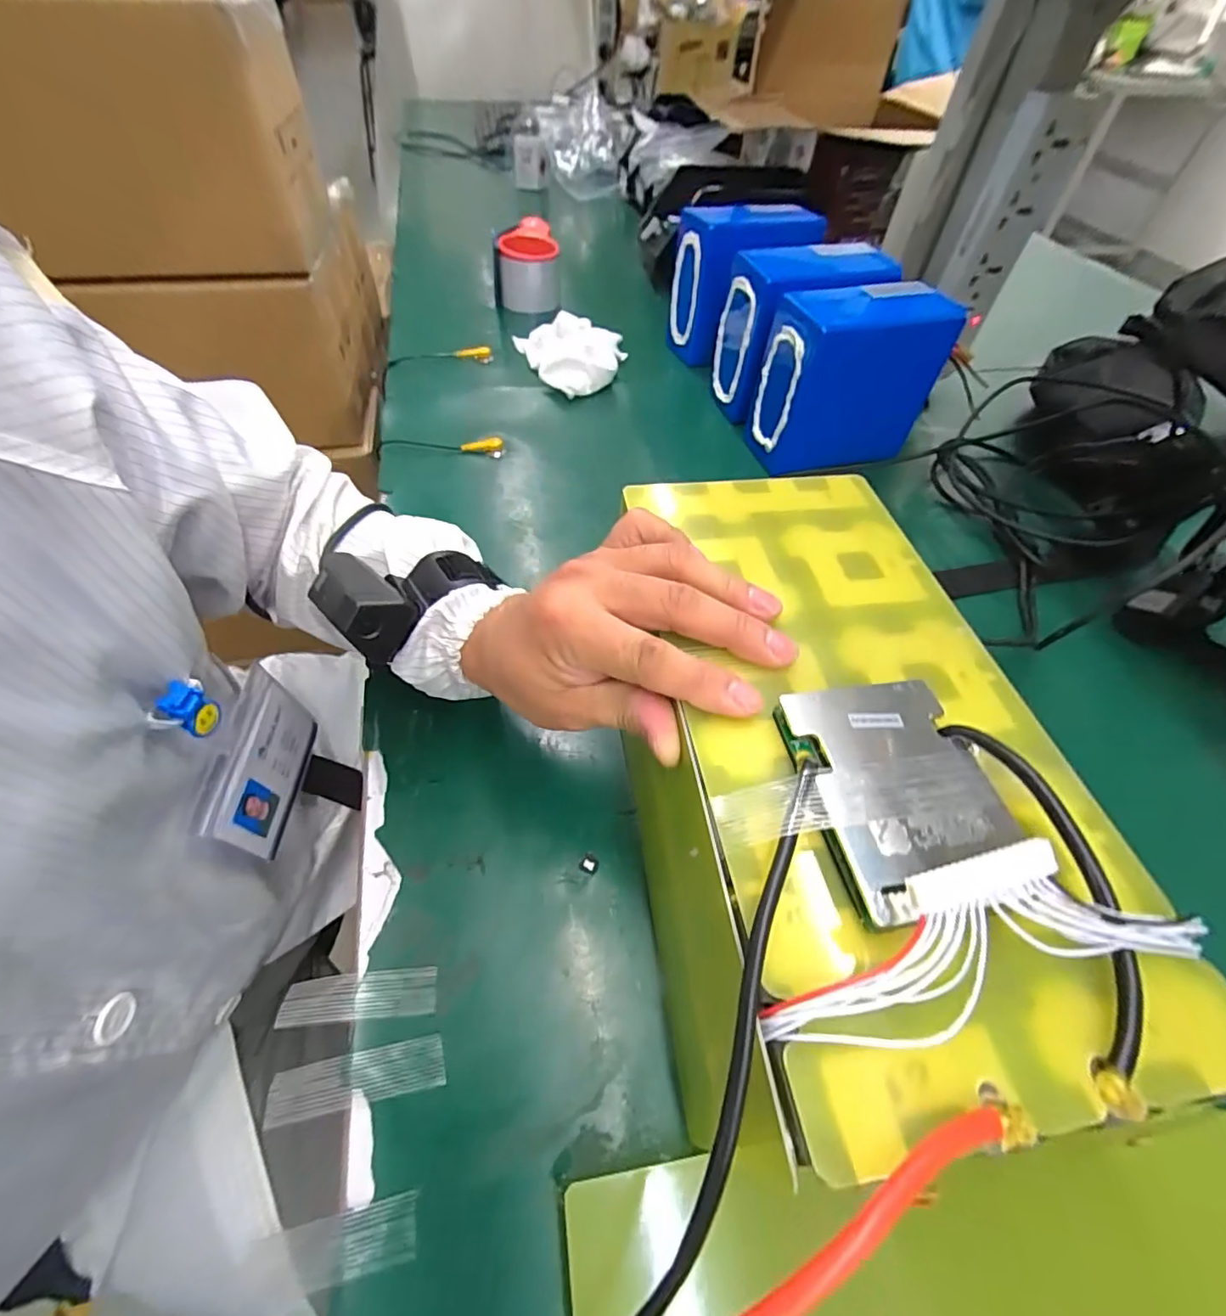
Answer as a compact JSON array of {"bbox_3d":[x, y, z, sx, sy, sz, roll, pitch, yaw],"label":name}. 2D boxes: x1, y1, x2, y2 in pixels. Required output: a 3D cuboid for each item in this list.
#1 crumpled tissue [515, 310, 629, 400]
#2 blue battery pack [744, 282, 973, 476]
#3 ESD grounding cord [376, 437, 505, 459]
[{"bbox_3d":[-0.038,-0.380,0.686,0.133,0.040,0.165,-18,55,-15],"label":"crumpled tissue"},{"bbox_3d":[0.227,-0.270,0.543,0.153,0.140,0.085,-11,54,-11],"label":"blue battery pack"},{"bbox_3d":[-0.176,-0.214,0.562,0.127,0.013,0.023,-3,53,-5],"label":"ESD grounding cord"}]

